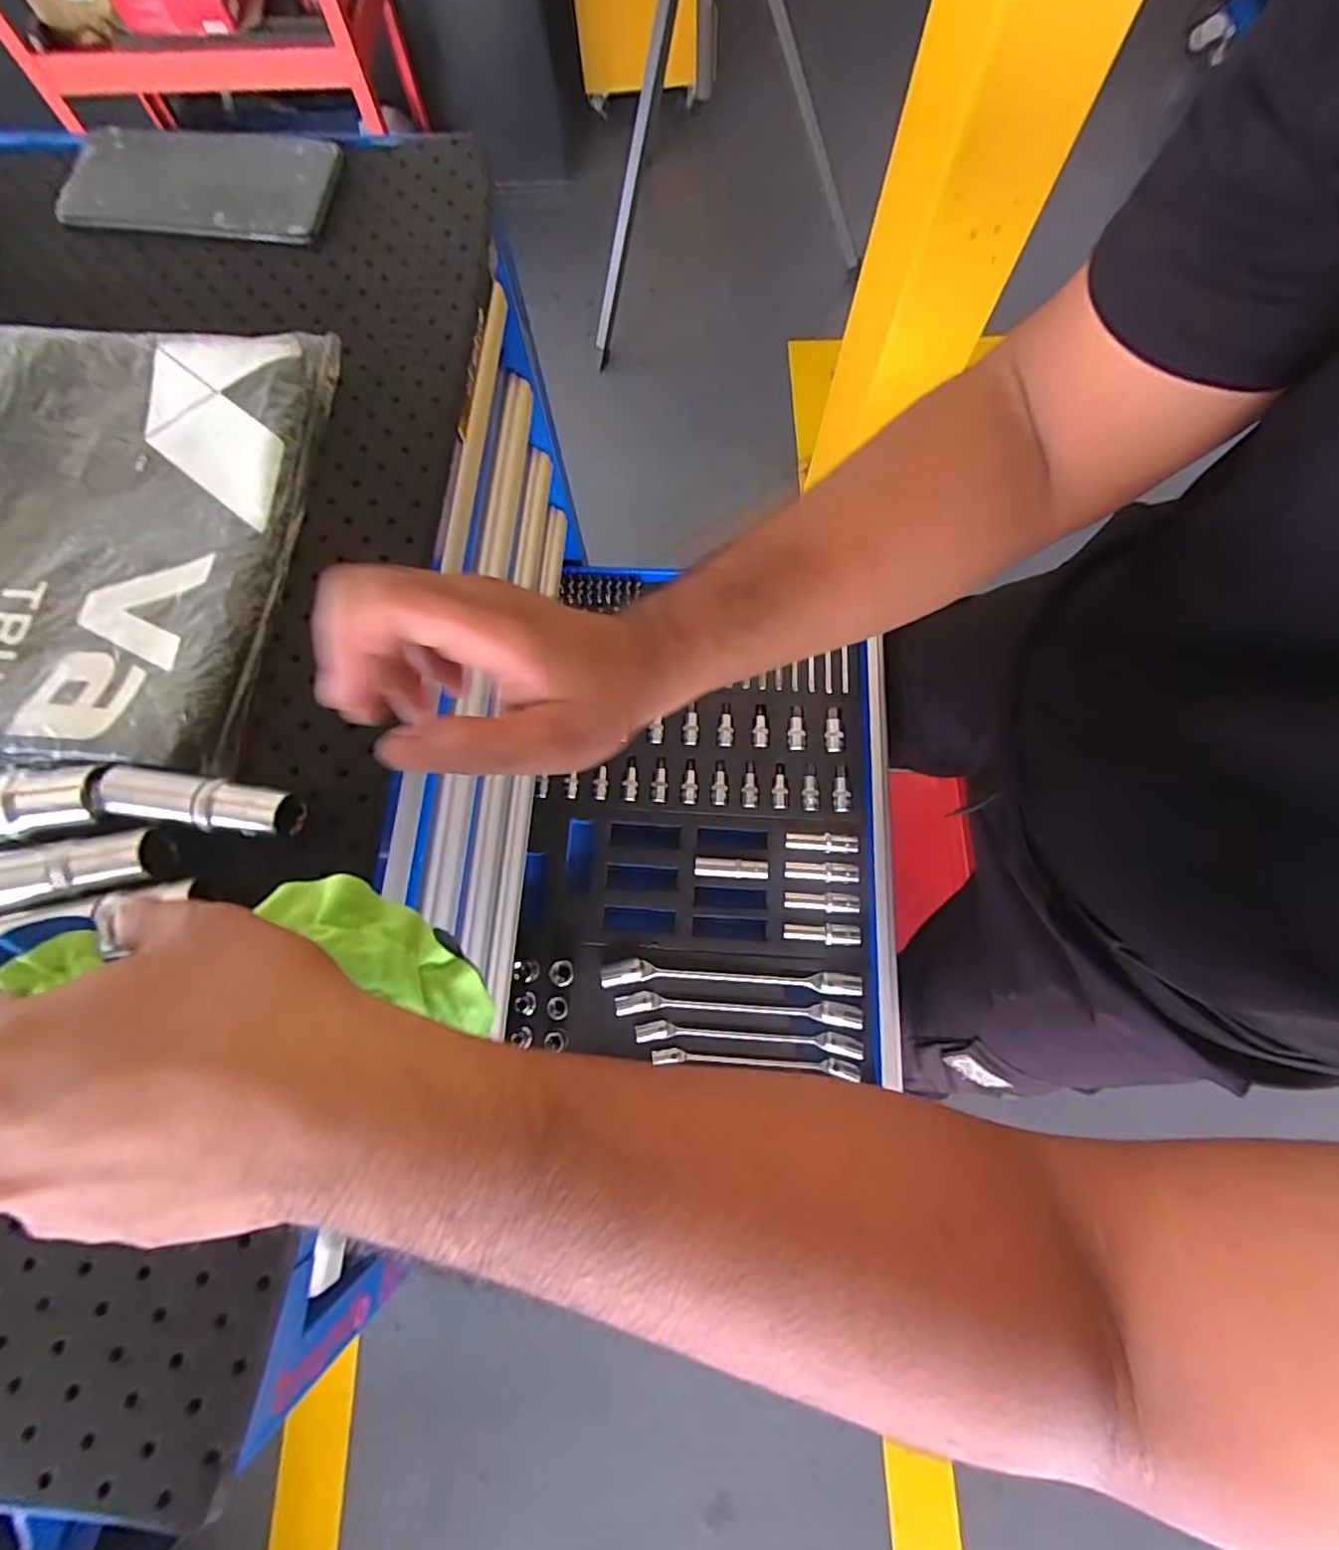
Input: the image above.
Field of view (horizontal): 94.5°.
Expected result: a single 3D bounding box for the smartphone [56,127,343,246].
[{"bbox_3d":[-0.287,-0.360,0.375,0.164,0.013,0.071,9,74,4],"label":"smartphone"}]

